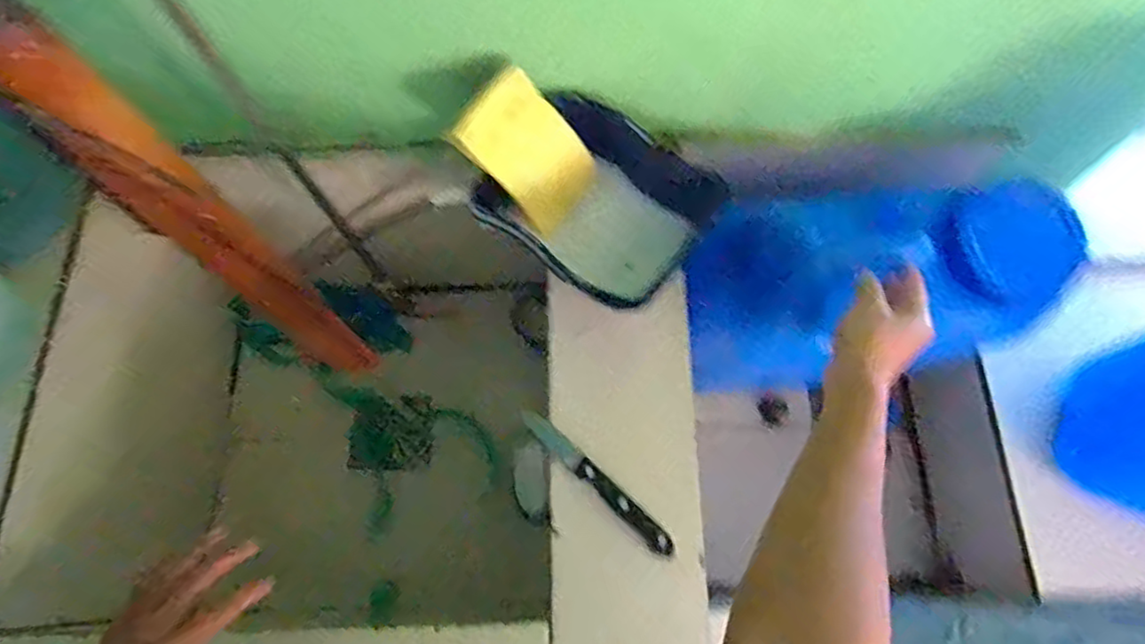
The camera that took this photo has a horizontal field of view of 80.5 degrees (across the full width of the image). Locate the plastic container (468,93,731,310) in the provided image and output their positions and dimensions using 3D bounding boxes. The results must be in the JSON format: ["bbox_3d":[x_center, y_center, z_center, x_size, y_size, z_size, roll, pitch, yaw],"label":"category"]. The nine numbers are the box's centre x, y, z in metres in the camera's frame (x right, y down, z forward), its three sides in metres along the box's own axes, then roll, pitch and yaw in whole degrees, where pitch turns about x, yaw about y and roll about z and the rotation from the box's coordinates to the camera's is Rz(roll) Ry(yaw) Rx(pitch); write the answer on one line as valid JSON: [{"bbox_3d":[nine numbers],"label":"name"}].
[{"bbox_3d":[0.025,-0.100,0.640,0.182,0.084,0.172,36,74,12],"label":"plastic container"}]

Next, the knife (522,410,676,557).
[{"bbox_3d":[0.021,0.141,0.604,0.175,0.015,0.018,43,75,14],"label":"knife"}]

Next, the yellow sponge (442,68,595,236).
[{"bbox_3d":[-0.040,-0.156,0.628,0.091,0.143,0.020,-51,39,-3],"label":"yellow sponge"}]

